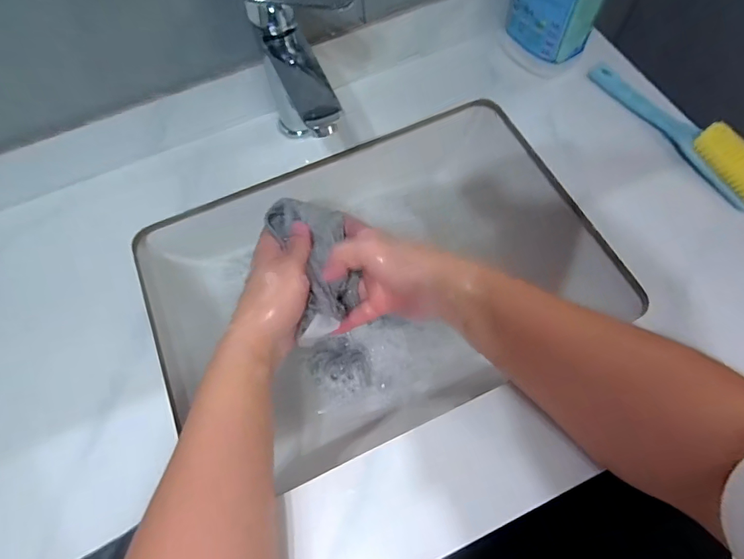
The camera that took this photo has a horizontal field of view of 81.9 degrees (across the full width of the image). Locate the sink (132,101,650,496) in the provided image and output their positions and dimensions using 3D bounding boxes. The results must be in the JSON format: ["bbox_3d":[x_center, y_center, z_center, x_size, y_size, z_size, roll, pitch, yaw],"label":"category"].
[{"bbox_3d":[-0.003,-0.002,0.477,0.443,0.110,0.311,-23,68,-7],"label":"sink"}]

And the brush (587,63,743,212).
[{"bbox_3d":[0.323,-0.167,0.452,0.039,0.028,0.230,-31,68,-11],"label":"brush"}]

